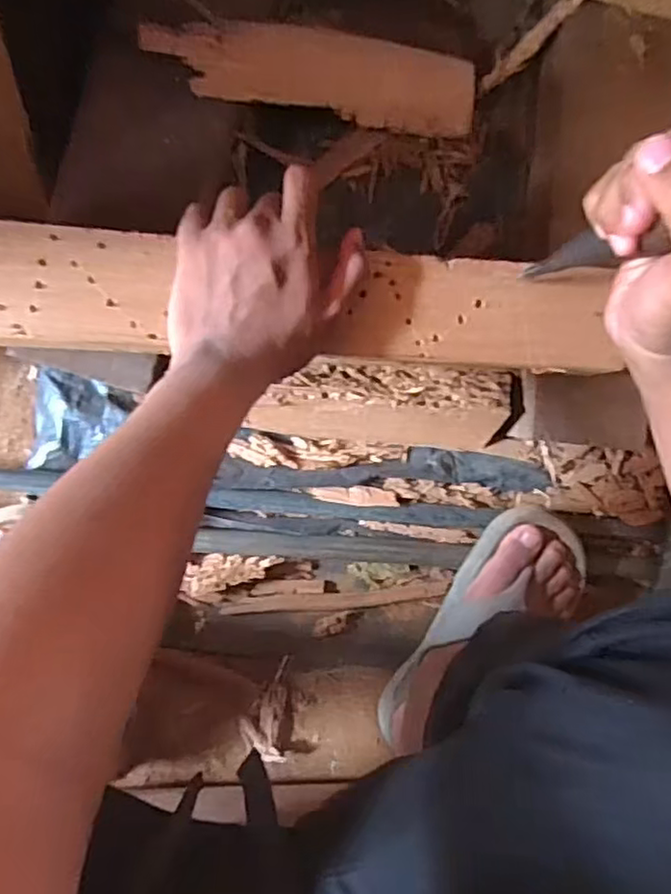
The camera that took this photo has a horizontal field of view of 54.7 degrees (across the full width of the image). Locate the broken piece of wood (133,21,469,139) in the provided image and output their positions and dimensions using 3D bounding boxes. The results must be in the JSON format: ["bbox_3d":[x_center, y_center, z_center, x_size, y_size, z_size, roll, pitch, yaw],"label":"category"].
[{"bbox_3d":[-0.007,-0.317,0.553,0.292,0.010,0.064,-2,114,-21],"label":"broken piece of wood"}]

